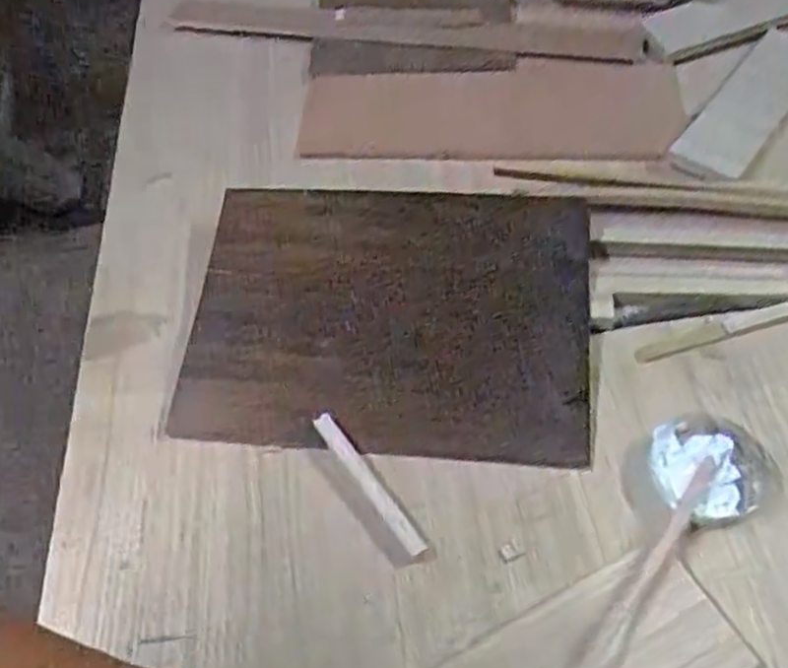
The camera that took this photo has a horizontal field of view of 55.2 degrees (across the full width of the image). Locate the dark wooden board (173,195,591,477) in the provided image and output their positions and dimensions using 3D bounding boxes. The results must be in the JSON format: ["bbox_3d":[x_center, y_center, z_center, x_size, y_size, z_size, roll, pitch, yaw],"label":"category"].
[{"bbox_3d":[-0.004,-0.017,0.682,0.349,0.016,0.261,3,64,5],"label":"dark wooden board"}]

